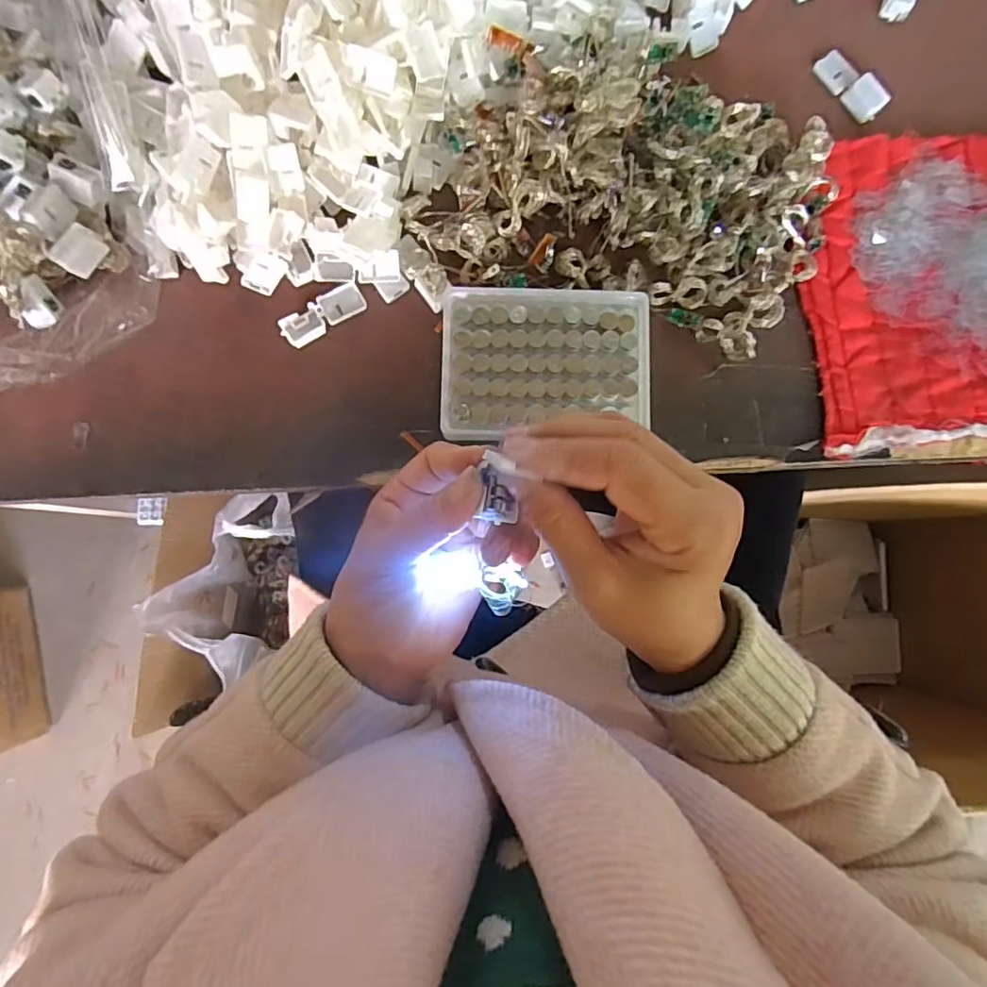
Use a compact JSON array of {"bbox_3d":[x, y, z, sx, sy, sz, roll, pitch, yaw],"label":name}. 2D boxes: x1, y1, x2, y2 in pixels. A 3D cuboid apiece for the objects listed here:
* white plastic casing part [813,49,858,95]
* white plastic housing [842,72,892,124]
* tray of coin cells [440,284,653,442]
[{"bbox_3d":[0.244,-0.300,0.401,0.016,0.010,0.029,-32,87,-4],"label":"white plastic casing part"},{"bbox_3d":[0.264,-0.279,0.397,0.022,0.011,0.027,-40,88,-4],"label":"white plastic housing"},{"bbox_3d":[0.033,-0.084,0.362,0.129,0.023,0.095,-1,85,-2],"label":"tray of coin cells"}]

